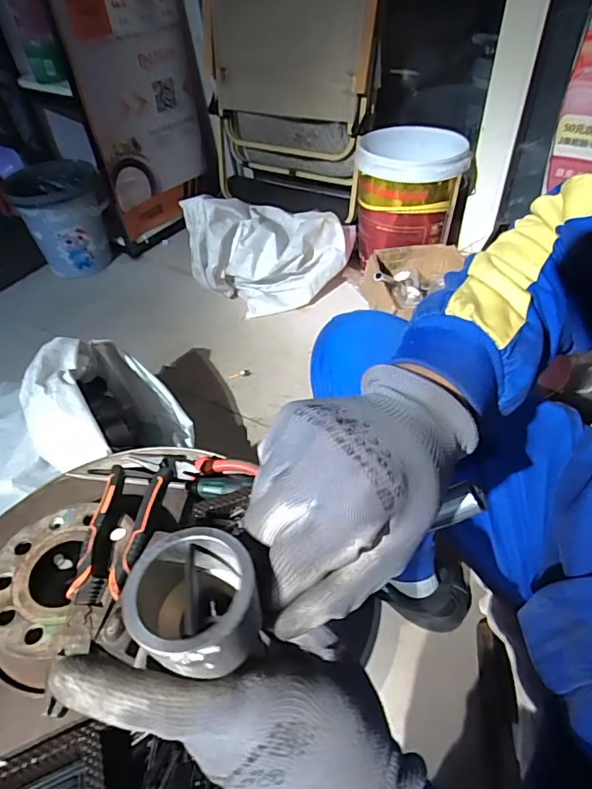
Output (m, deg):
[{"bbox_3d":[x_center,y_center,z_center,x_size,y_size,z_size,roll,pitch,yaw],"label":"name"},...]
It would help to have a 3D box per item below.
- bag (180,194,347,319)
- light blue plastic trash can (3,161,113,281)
[{"bbox_3d":[-0.066,-0.389,1.325,0.425,0.305,0.184,-8,46,-3],"label":"bag"},{"bbox_3d":[-0.752,-0.578,1.593,0.266,0.285,0.282,-22,49,-16],"label":"light blue plastic trash can"}]

